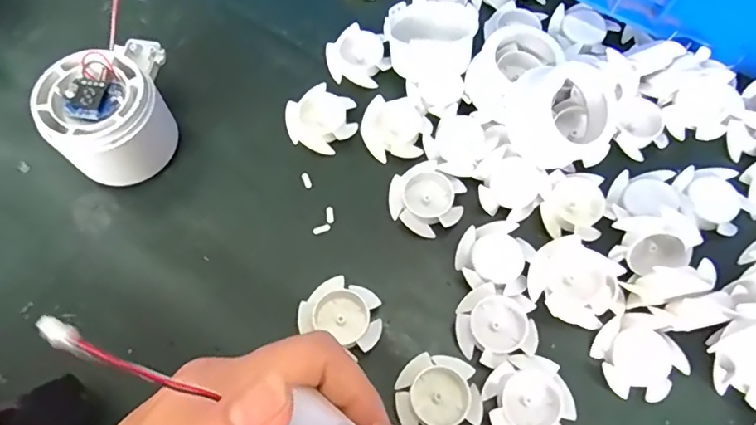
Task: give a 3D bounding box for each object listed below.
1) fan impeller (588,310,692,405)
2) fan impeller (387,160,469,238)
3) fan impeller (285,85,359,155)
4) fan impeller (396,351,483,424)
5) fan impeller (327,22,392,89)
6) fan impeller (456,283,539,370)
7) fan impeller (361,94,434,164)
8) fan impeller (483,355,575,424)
[{"bbox_3d":[0.128,0.071,0.255,0.037,0.013,0.039,0,68,1],"label":"fan impeller"},{"bbox_3d":[0.028,-0.008,0.287,0.039,0.012,0.037,37,73,14],"label":"fan impeller"},{"bbox_3d":[-0.034,-0.056,0.306,0.040,0.012,0.036,16,69,7],"label":"fan impeller"},{"bbox_3d":[0.029,0.089,0.245,0.039,0.012,0.039,0,68,1],"label":"fan impeller"},{"bbox_3d":[-0.012,-0.099,0.325,0.038,0.013,0.035,6,68,3],"label":"fan impeller"},{"bbox_3d":[0.060,0.057,0.258,0.038,0.009,0.039,0,68,1],"label":"fan impeller"},{"bbox_3d":[0.011,-0.050,0.302,0.039,0.010,0.039,0,68,1],"label":"fan impeller"},{"bbox_3d":[0.071,0.090,0.246,0.038,0.014,0.039,0,68,1],"label":"fan impeller"}]

